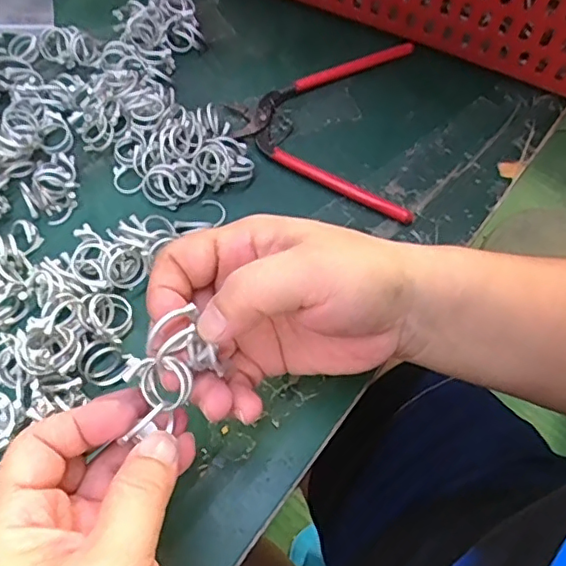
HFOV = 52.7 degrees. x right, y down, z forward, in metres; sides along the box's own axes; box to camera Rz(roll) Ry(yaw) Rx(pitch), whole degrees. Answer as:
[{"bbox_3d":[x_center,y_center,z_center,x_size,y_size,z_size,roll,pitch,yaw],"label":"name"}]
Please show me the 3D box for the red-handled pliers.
[{"bbox_3d":[0.051,-0.127,0.410,0.143,0.010,0.146,28,64,10],"label":"red-handled pliers"}]

